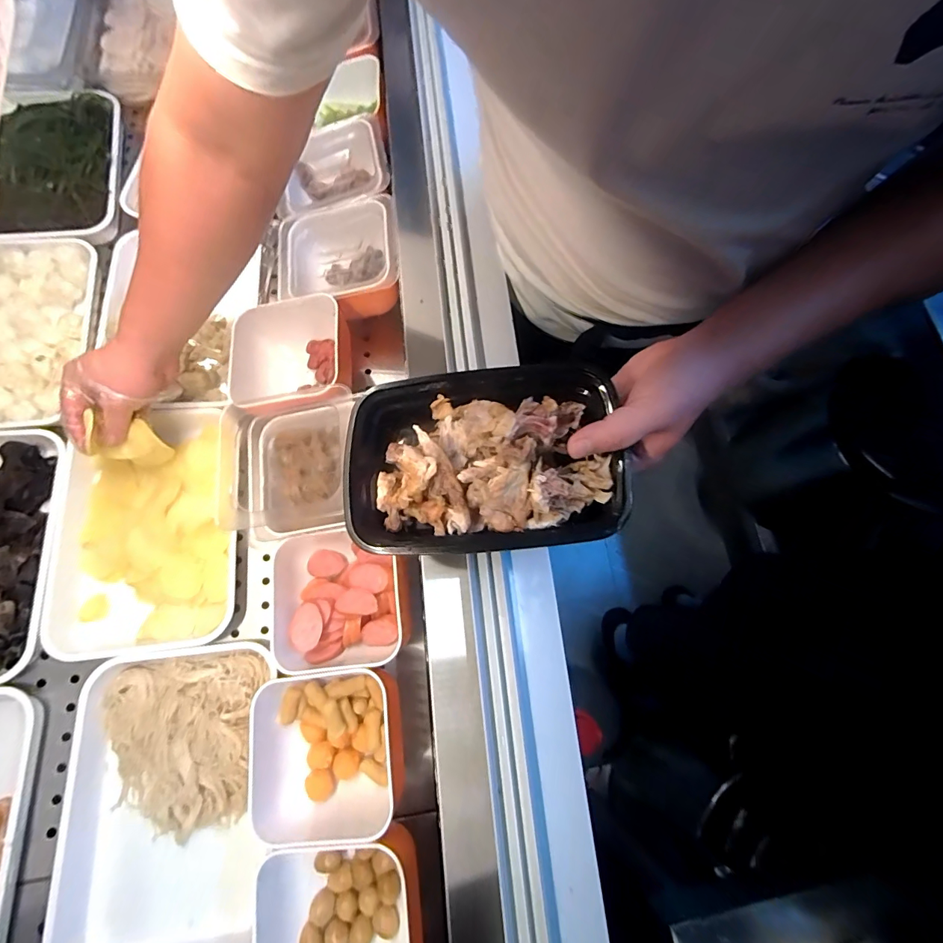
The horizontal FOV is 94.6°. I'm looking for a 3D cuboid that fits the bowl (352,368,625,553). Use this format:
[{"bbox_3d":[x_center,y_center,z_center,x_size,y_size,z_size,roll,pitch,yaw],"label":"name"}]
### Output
[{"bbox_3d":[0.006,-0.011,0.342,0.206,0.054,0.143,-4,76,0],"label":"bowl"}]

